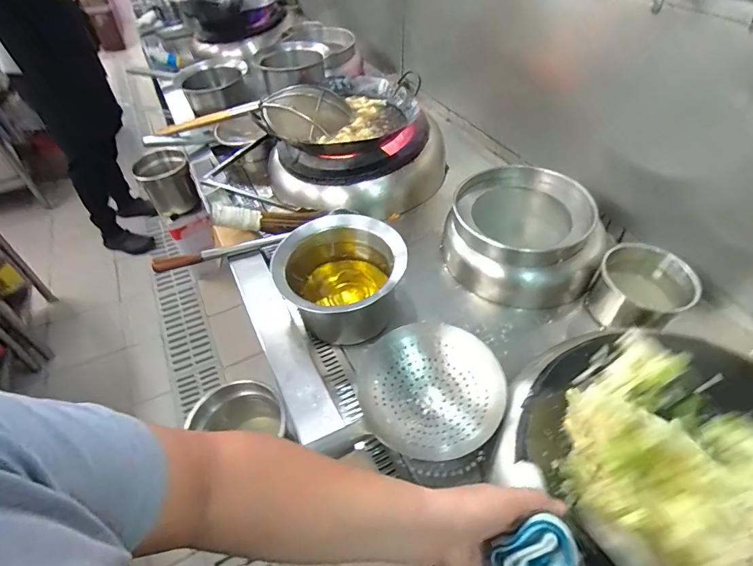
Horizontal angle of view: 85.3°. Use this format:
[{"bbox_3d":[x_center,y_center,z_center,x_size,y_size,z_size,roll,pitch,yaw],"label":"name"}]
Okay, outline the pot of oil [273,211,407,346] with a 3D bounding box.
[{"bbox_3d":[-0.075,-0.013,0.878,0.247,0.203,0.262,-25,52,-20],"label":"pot of oil"}]

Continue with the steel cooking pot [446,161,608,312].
[{"bbox_3d":[0.331,-0.124,0.965,0.300,0.171,0.326,-1,47,1],"label":"steel cooking pot"}]

